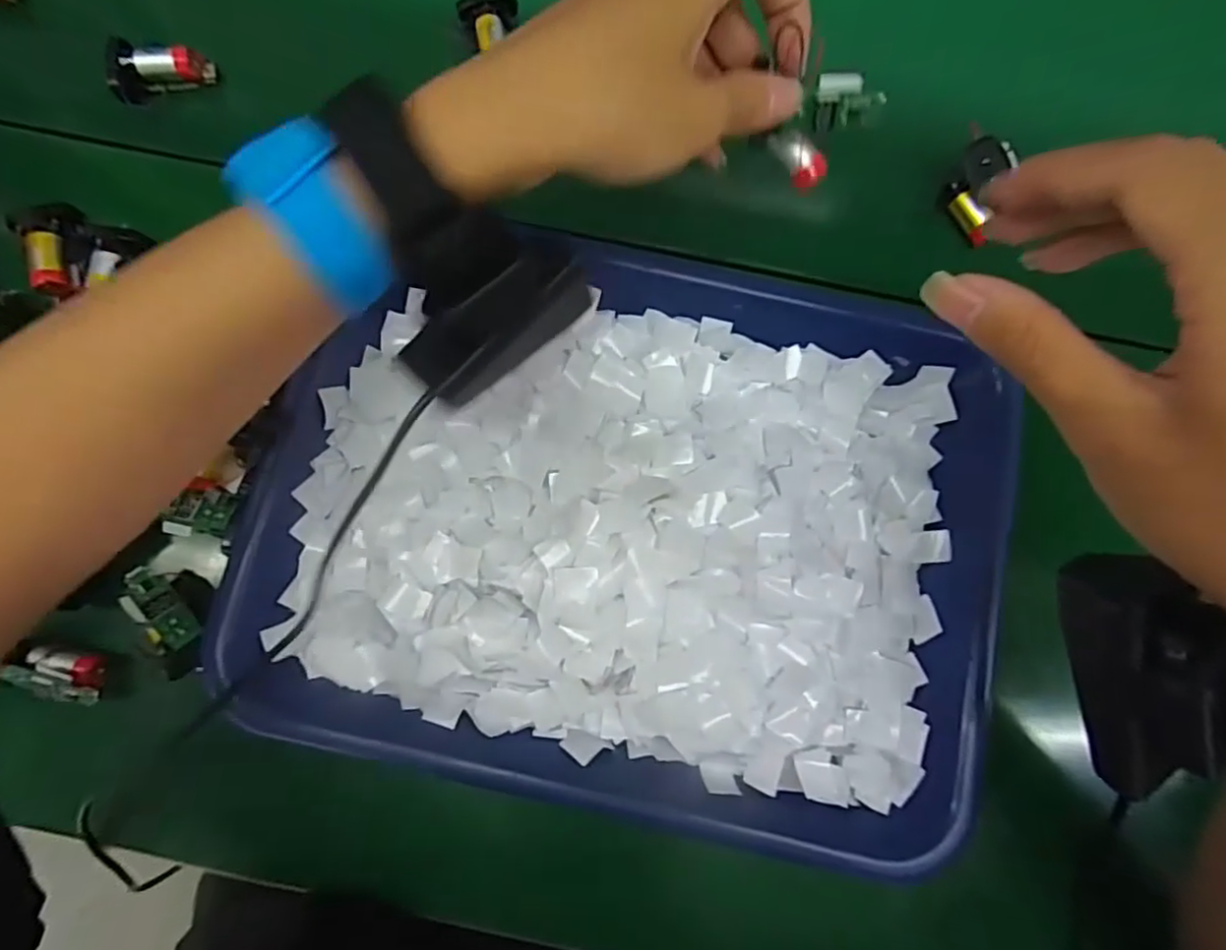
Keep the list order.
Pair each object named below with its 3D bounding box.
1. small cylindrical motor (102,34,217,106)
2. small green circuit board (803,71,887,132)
[{"bbox_3d":[-0.253,-0.225,0.358,0.054,0.030,0.023,4,83,-1],"label":"small cylindrical motor"},{"bbox_3d":[0.090,-0.149,0.256,0.028,0.013,0.016,-11,83,-2],"label":"small green circuit board"}]

